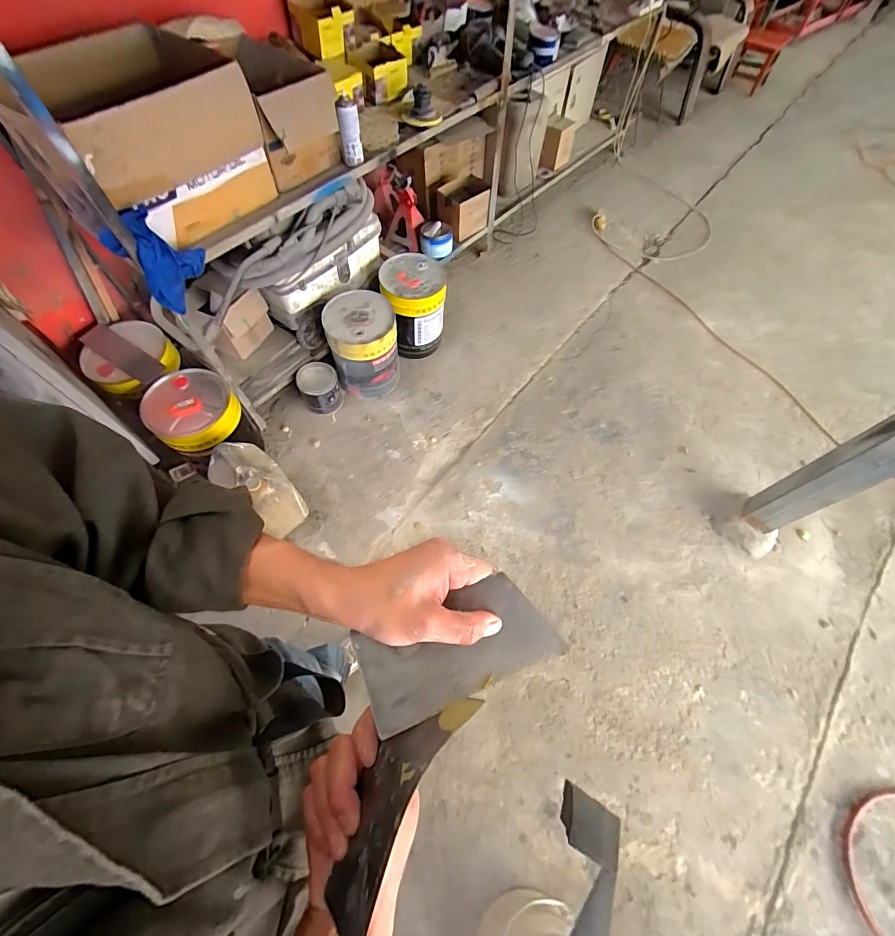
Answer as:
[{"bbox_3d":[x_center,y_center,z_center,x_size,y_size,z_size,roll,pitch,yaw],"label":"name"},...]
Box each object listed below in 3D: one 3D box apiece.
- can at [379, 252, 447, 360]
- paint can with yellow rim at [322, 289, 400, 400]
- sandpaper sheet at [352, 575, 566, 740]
[{"bbox_3d":[-0.130,-0.694,1.793,0.255,0.381,0.261,1,62,-2],"label":"can"},{"bbox_3d":[-0.328,-0.468,1.669,0.266,0.422,0.258,1,62,-2],"label":"paint can with yellow rim"},{"bbox_3d":[0.007,0.129,0.293,0.136,0.010,0.067,-20,77,-7],"label":"sandpaper sheet"}]

